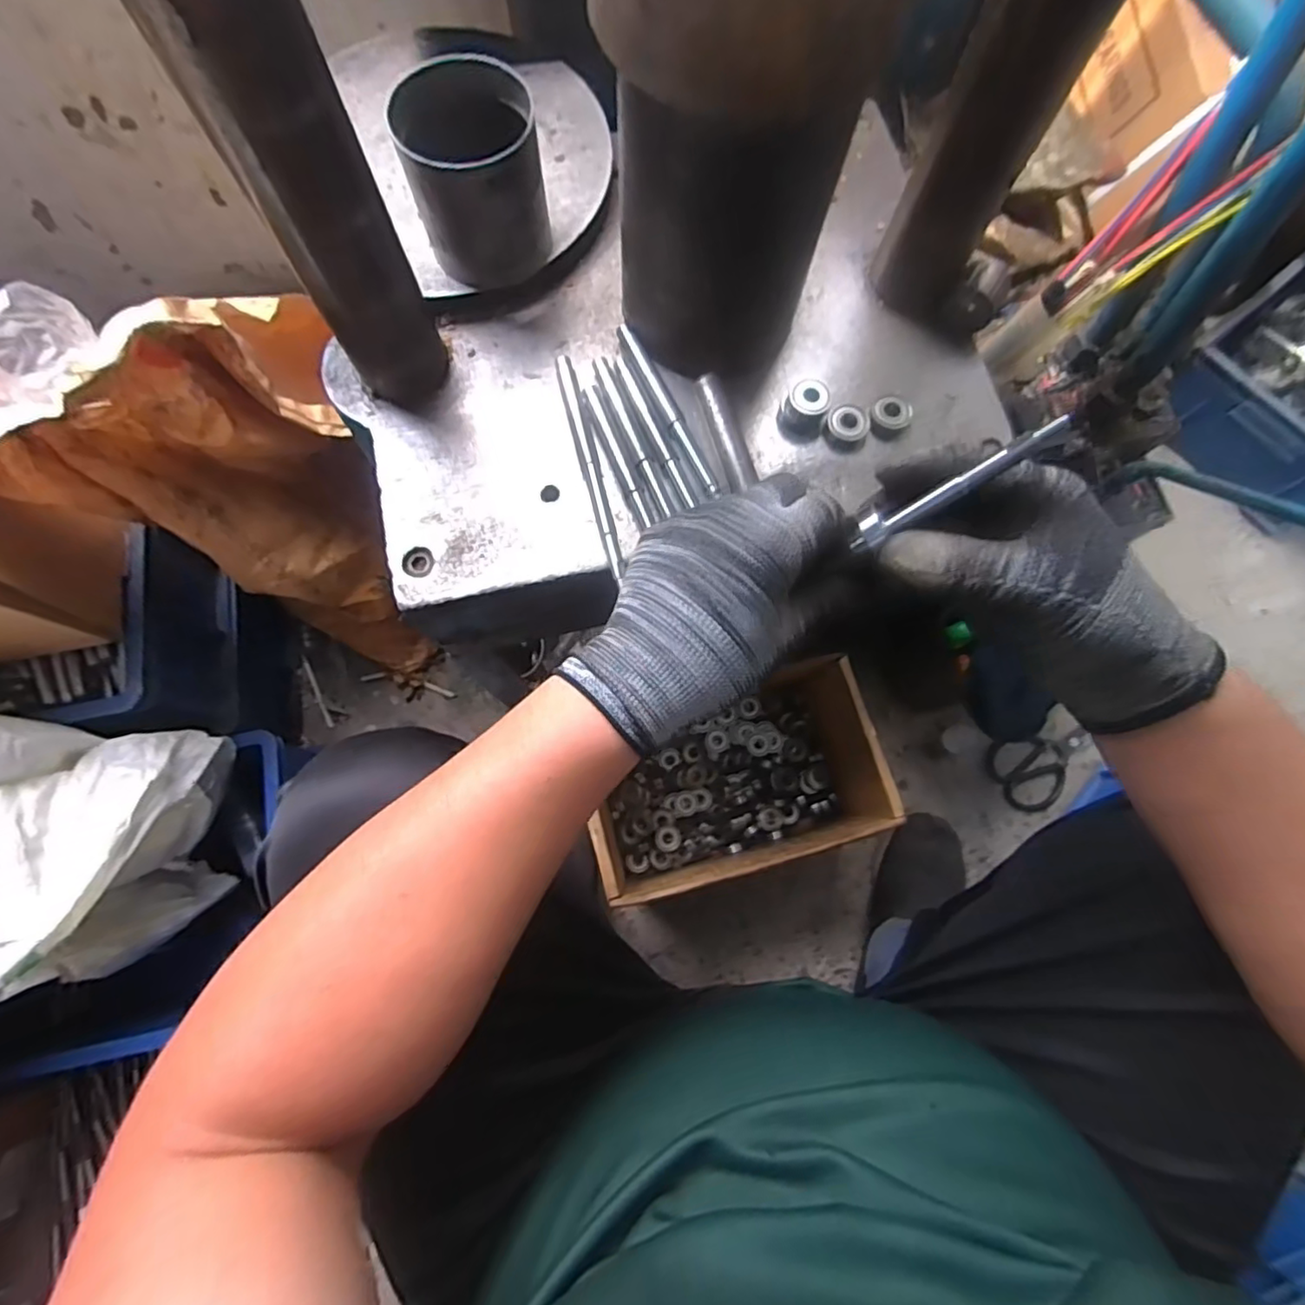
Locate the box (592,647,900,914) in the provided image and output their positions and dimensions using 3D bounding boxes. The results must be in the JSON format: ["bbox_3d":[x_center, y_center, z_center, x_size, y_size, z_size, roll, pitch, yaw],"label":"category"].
[{"bbox_3d":[0.083,0.148,0.714,0.304,0.178,0.182,-15,77,-6],"label":"box"}]

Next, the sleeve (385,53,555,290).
[{"bbox_3d":[-0.117,-0.316,0.416,0.086,0.097,0.074,-20,77,-7],"label":"sleeve"}]

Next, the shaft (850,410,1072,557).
[{"bbox_3d":[0.138,-0.075,0.284,0.098,0.015,0.013,-30,76,28],"label":"shaft"}]

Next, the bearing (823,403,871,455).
[{"bbox_3d":[0.143,-0.165,0.455,0.031,0.013,0.034,0,76,-2],"label":"bearing"}]

